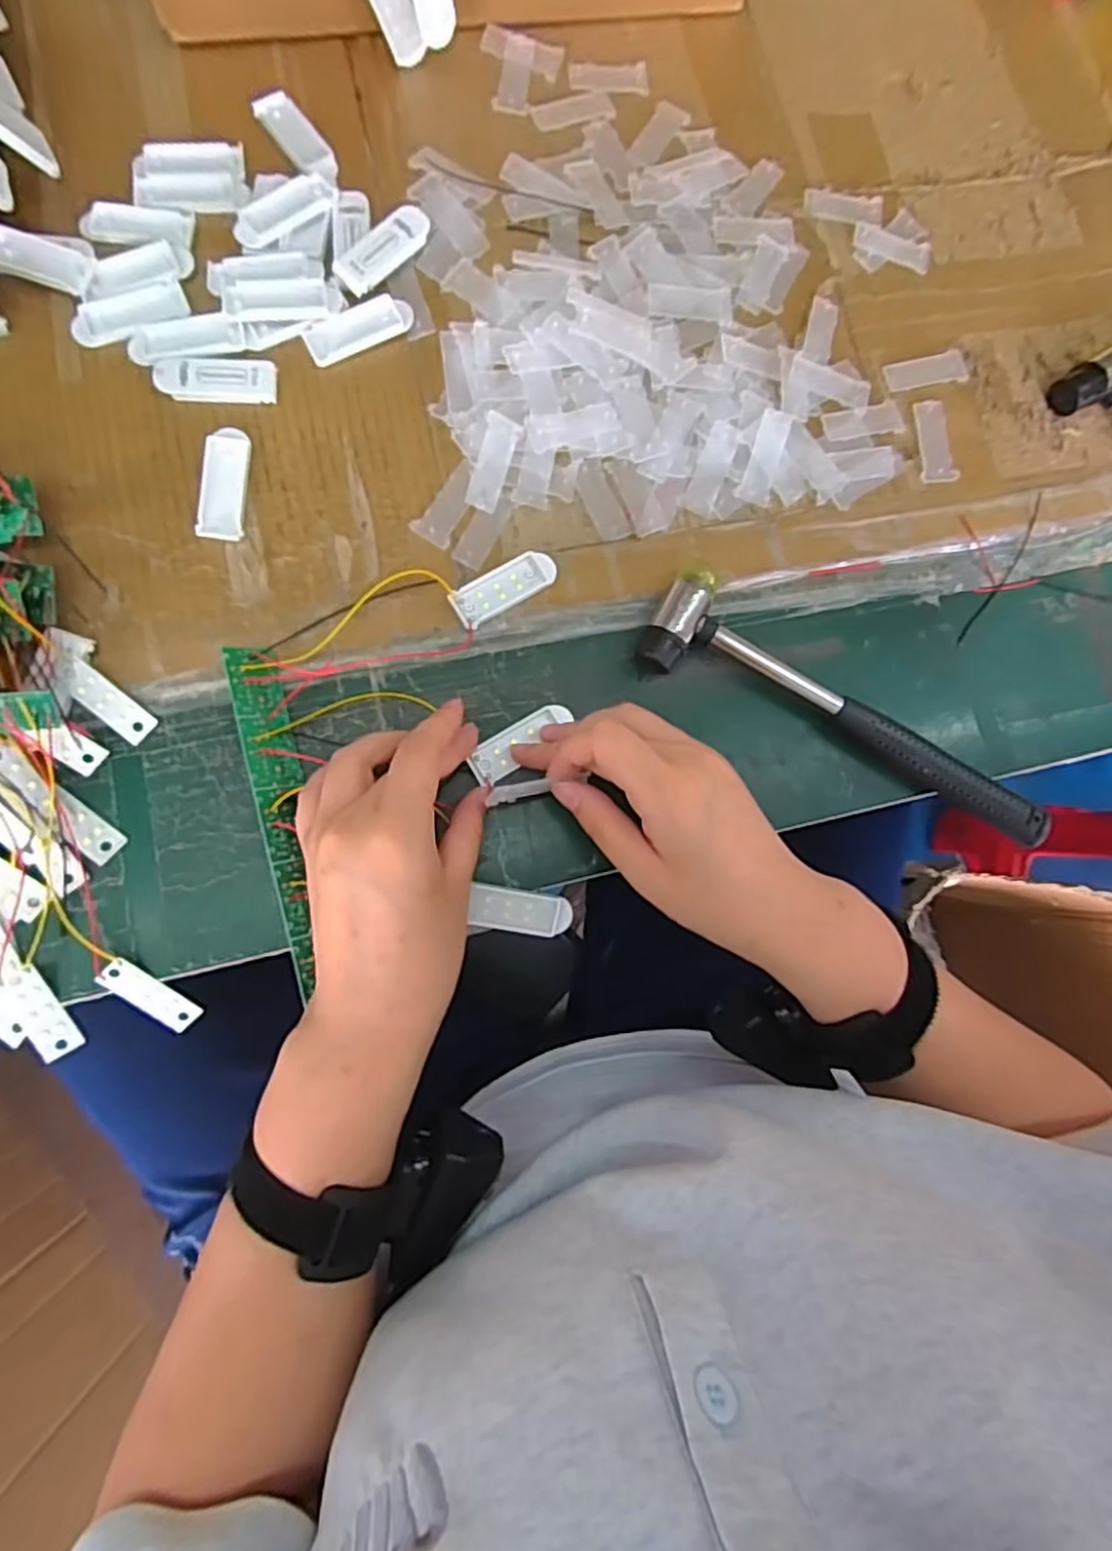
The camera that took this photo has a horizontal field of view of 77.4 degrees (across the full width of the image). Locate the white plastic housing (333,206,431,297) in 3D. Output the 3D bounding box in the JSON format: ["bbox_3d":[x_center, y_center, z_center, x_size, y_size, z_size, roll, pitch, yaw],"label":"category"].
[{"bbox_3d":[-0.093,-0.281,0.370,0.058,0.009,0.023,-44,90,-10],"label":"white plastic housing"}]

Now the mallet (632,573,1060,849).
[{"bbox_3d":[0.154,-0.024,0.367,0.235,0.023,0.052,32,80,-2],"label":"mallet"}]

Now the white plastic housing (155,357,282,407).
[{"bbox_3d":[-0.173,-0.201,0.353,0.058,0.004,0.023,-3,83,-7],"label":"white plastic housing"}]

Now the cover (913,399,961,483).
[{"bbox_3d":[0.219,-0.193,0.399,0.020,0.004,0.048,-5,84,-7],"label":"cover"}]

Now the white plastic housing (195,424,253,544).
[{"bbox_3d":[-0.167,-0.148,0.350,0.021,0.005,0.058,4,82,-6],"label":"white plastic housing"}]

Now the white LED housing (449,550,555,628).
[{"bbox_3d":[-0.027,-0.098,0.362,0.057,0.007,0.019,-34,88,-10],"label":"white LED housing"}]

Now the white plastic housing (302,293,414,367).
[{"bbox_3d":[-0.104,-0.235,0.365,0.057,0.005,0.021,-27,87,-9],"label":"white plastic housing"}]

